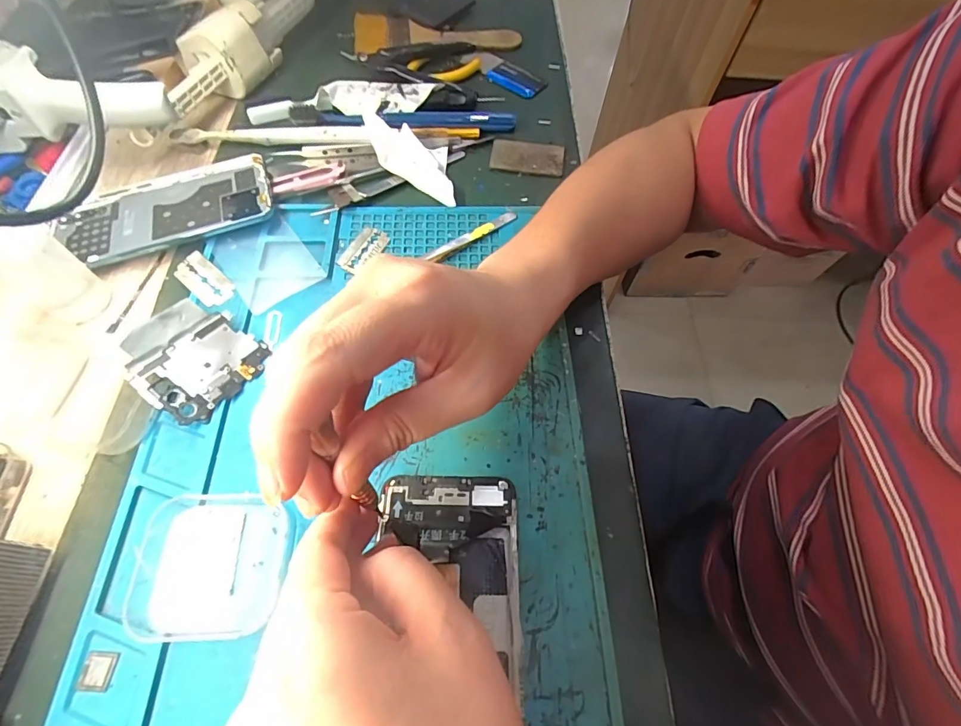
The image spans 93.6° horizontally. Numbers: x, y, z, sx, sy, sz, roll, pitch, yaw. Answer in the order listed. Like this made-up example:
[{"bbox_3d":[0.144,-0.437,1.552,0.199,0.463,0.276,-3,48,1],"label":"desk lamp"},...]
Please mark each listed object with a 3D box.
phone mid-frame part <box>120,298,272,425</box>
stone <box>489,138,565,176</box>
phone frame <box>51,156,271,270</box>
[{"bbox_3d":[-0.171,-0.002,0.266,0.065,0.009,0.063,37,57,-5],"label":"phone mid-frame part"},{"bbox_3d":[0.040,-0.175,0.379,0.060,0.004,0.036,7,62,1],"label":"stone"},{"bbox_3d":[-0.229,-0.113,0.329,0.145,0.009,0.075,-21,65,-13],"label":"phone frame"}]

